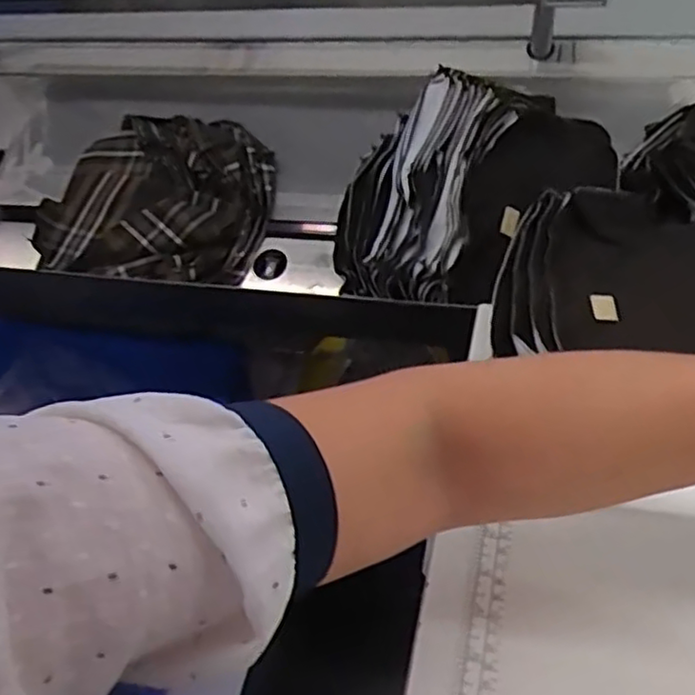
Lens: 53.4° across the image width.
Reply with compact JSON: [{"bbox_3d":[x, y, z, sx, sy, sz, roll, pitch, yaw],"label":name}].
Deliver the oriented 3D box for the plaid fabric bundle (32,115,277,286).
[{"bbox_3d":[-0.231,-0.171,0.807,0.275,0.102,0.197,10,45,18],"label":"plaid fabric bundle"}]

